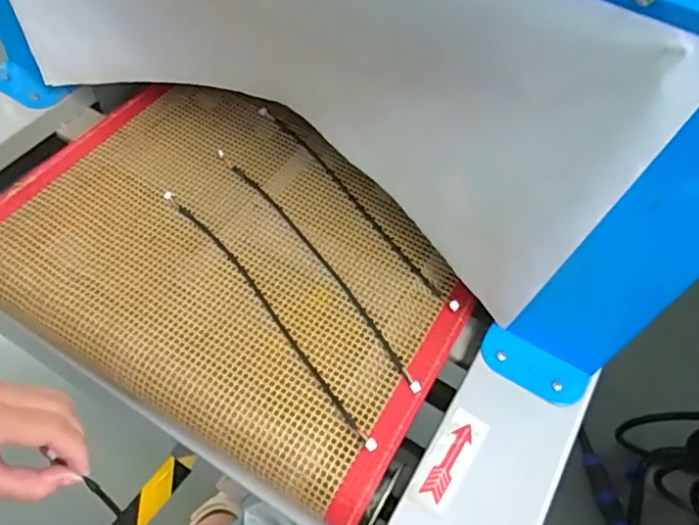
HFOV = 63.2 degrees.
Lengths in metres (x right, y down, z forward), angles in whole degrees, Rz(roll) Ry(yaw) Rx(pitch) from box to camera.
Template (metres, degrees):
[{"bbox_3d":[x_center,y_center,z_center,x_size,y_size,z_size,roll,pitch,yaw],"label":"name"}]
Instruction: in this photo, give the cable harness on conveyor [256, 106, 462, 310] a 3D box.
[{"bbox_3d":[0.004,-0.057,0.512,0.017,0.014,0.277,-32,63,-21],"label":"cable harness on conveyor"}]

